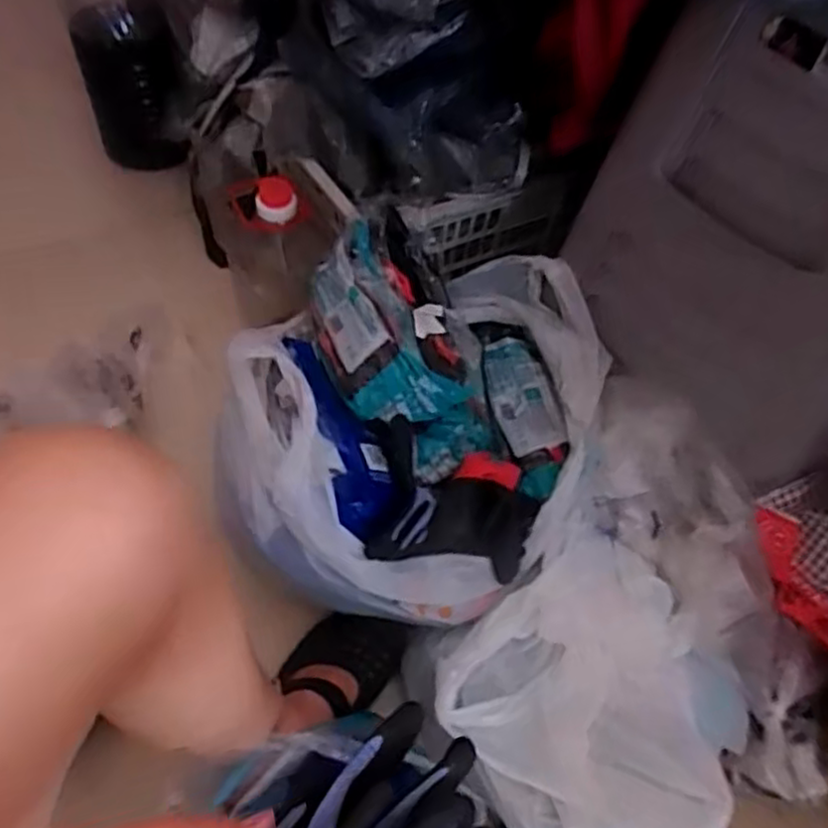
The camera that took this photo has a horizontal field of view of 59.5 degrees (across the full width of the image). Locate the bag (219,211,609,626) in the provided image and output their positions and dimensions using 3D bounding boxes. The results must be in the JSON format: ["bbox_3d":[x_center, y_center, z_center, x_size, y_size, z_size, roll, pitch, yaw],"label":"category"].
[{"bbox_3d":[0.009,-0.017,0.761,0.353,0.168,0.412,17,53,11],"label":"bag"}]

